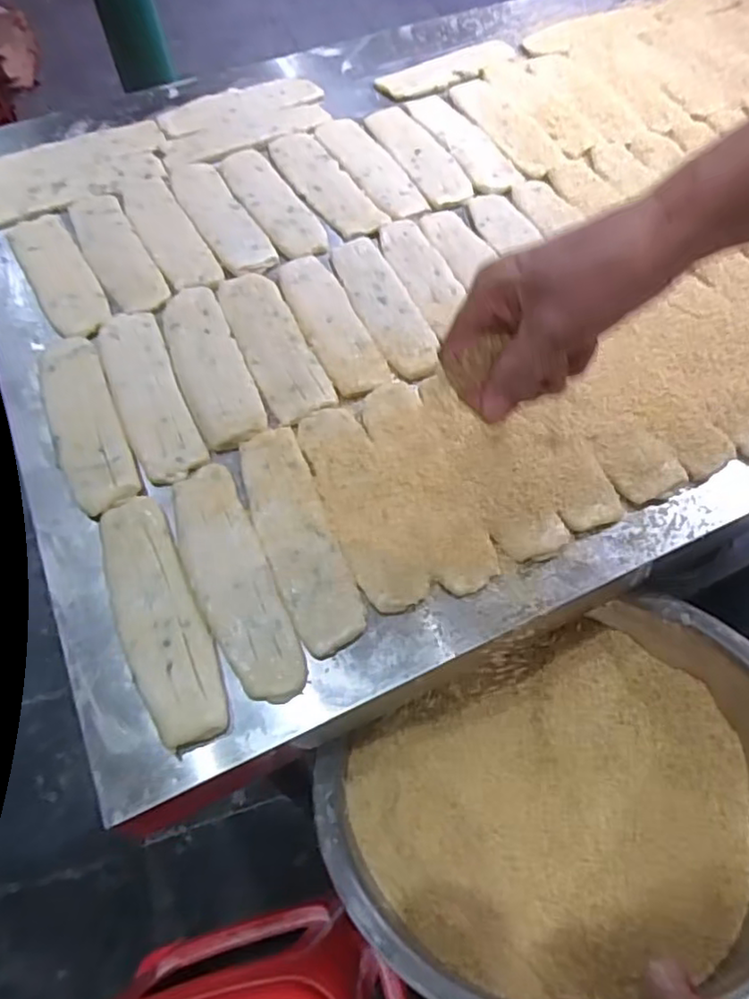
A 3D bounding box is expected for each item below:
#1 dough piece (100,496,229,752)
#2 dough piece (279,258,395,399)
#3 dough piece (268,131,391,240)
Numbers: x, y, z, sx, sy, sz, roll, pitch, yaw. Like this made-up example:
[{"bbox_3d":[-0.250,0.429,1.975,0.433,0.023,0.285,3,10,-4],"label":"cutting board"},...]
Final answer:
[{"bbox_3d":[-0.152,0.078,0.449,0.054,0.012,0.189,-25,63,-13],"label":"dough piece"},{"bbox_3d":[-0.041,-0.164,0.584,0.053,0.014,0.172,-21,62,-11],"label":"dough piece"},{"bbox_3d":[-0.057,-0.345,0.701,0.063,0.009,0.193,-26,63,-14],"label":"dough piece"}]

